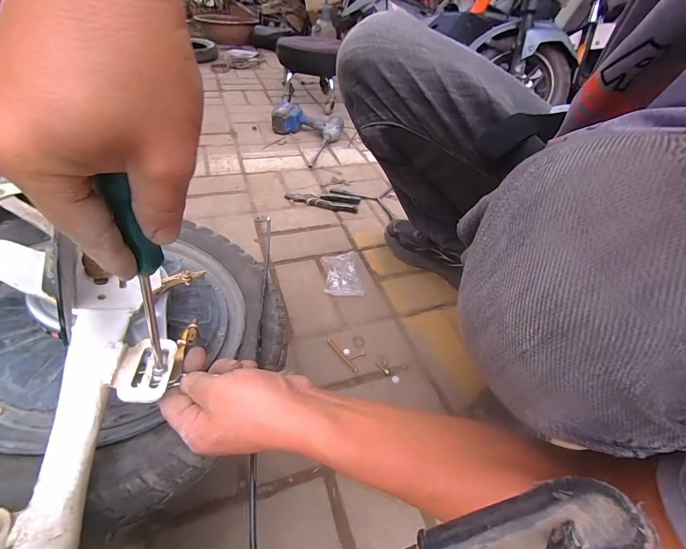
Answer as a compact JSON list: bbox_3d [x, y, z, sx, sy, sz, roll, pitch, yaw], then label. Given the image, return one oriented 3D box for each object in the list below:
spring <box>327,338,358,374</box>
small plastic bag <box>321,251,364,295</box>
[{"bbox_3d":[-0.004,0.133,0.544,0.011,0.008,0.079,-27,55,-29],"label":"spring"},{"bbox_3d":[-0.002,-0.003,0.677,0.072,0.019,0.113,-1,45,-8],"label":"small plastic bag"}]

